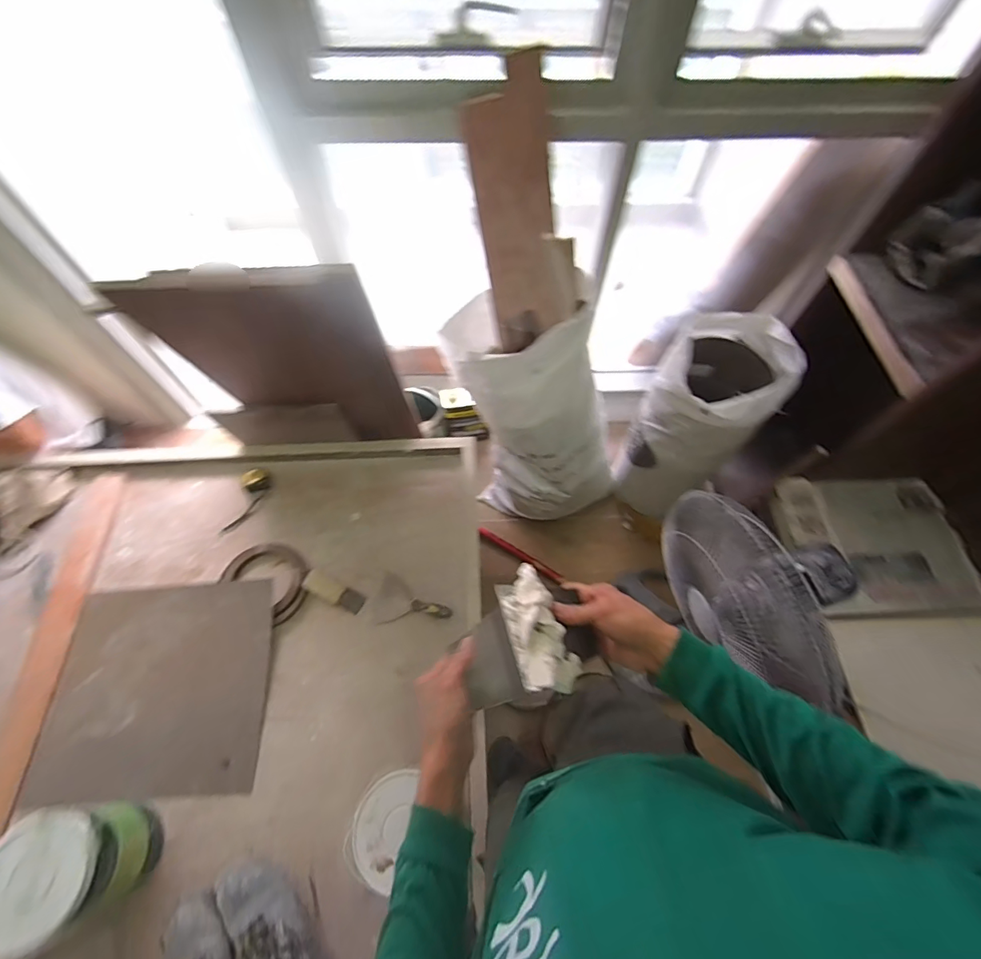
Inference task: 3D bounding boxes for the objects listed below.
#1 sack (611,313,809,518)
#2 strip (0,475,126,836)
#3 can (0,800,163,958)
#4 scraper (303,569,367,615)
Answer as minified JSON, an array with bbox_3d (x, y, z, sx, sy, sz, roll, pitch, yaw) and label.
[{"bbox_3d":[0.612,-0.189,1.388,0.291,0.617,0.338,33,66,16],"label":"sack"},{"bbox_3d":[-1.065,0.509,1.047,0.108,0.020,1.161,-3,62,-2],"label":"strip"},{"bbox_3d":[-0.753,0.699,0.831,0.190,0.215,0.176,0,62,-1],"label":"can"},{"bbox_3d":[-0.406,0.290,1.183,0.168,0.014,0.054,24,64,11],"label":"scraper"}]

